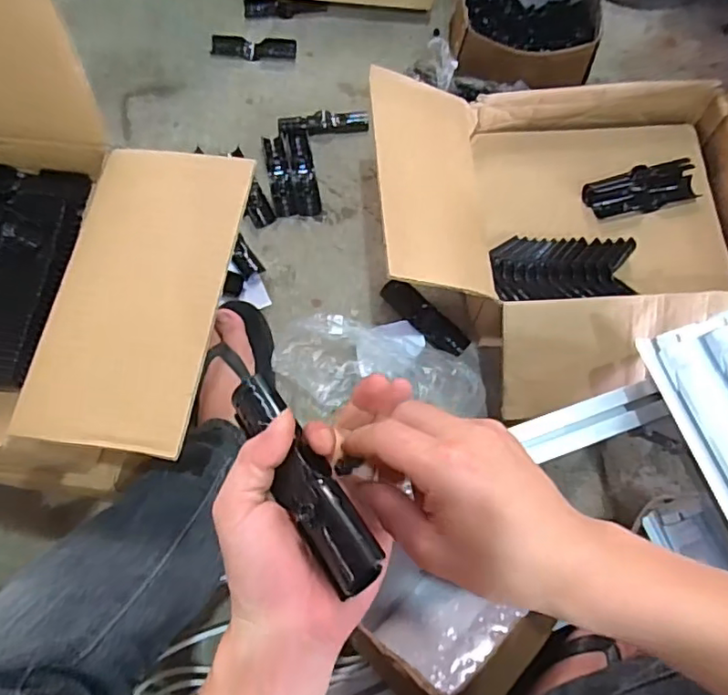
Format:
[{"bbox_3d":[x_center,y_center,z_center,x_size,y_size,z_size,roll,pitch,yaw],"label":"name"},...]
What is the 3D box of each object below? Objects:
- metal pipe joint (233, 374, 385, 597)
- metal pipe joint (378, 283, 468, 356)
[{"bbox_3d":[-0.034,0.069,0.311,0.030,0.021,0.124,-33,68,-9],"label":"metal pipe joint"},{"bbox_3d":[0.076,-0.038,0.737,0.128,0.030,0.036,38,76,12],"label":"metal pipe joint"}]

